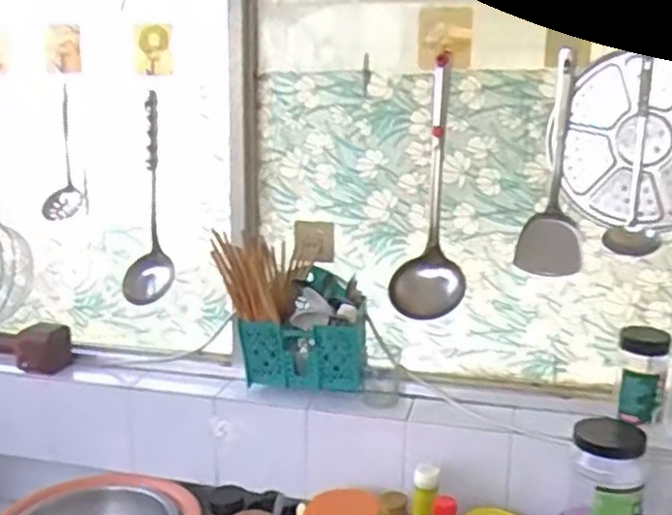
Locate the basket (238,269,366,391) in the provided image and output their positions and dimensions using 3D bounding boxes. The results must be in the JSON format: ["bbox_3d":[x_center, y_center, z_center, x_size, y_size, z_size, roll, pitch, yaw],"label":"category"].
[{"bbox_3d":[-0.048,0.117,1.072,0.186,0.166,0.070,3,11,13],"label":"basket"}]

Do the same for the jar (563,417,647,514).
[{"bbox_3d":[0.341,0.278,0.899,0.090,0.120,0.102,5,12,21],"label":"jar"}]

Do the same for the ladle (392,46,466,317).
[{"bbox_3d":[0.133,-0.094,1.009,0.102,0.349,0.083,2,11,6],"label":"ladle"}]

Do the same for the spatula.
[{"bbox_3d":[0.303,-0.126,0.992,0.087,0.302,0.031,2,11,10],"label":"spatula"}]

